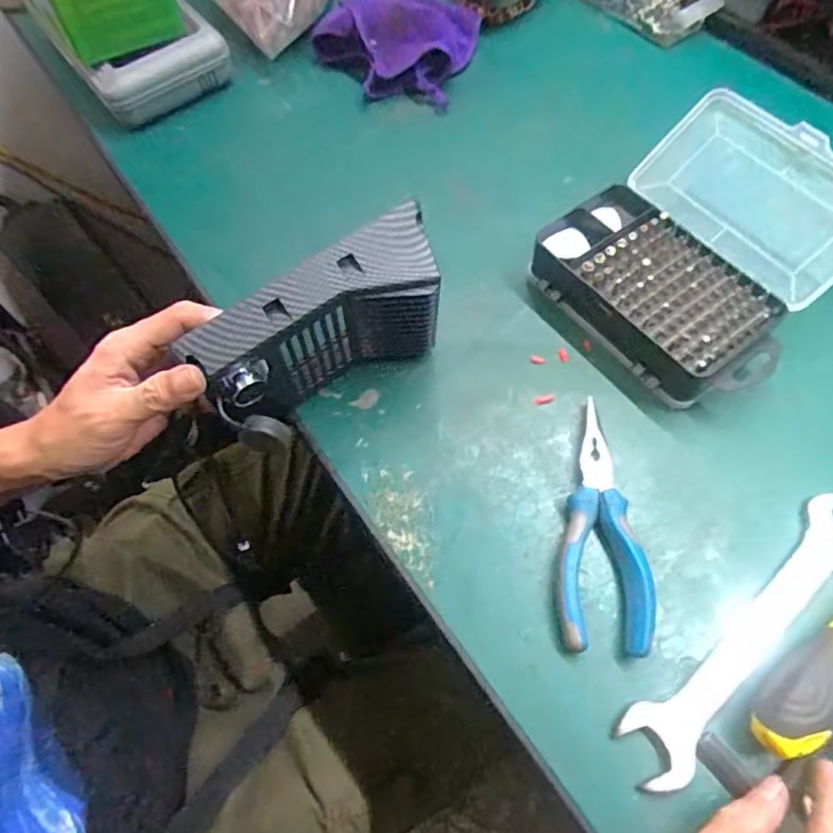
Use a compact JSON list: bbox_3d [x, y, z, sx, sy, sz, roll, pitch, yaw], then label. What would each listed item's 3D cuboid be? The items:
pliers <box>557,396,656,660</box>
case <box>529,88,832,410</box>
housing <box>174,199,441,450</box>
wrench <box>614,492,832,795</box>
[{"bbox_3d":[0.112,0.063,0.353,0.052,0.018,0.150,4,64,5],"label":"pliers"},{"bbox_3d":[0.202,-0.119,0.416,0.194,0.070,0.167,-34,67,-13],"label":"case"},{"bbox_3d":[-0.049,-0.042,0.358,0.153,0.100,0.054,-36,67,-14],"label":"housing"},{"bbox_3d":[0.189,0.120,0.325,0.200,0.004,0.040,-39,68,-15],"label":"wrench"}]

